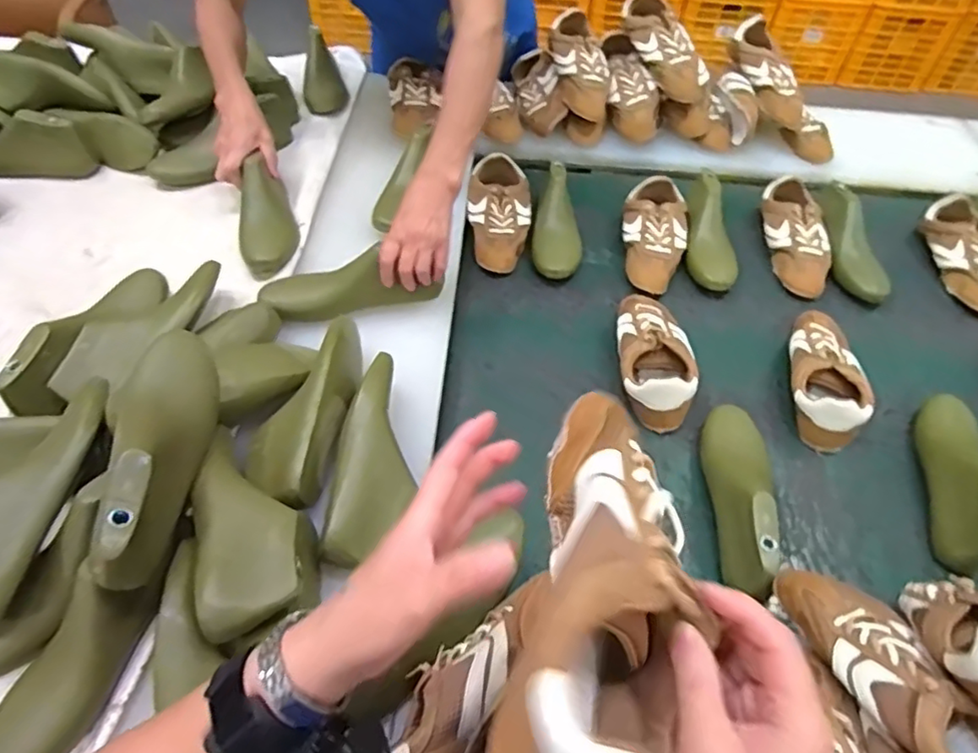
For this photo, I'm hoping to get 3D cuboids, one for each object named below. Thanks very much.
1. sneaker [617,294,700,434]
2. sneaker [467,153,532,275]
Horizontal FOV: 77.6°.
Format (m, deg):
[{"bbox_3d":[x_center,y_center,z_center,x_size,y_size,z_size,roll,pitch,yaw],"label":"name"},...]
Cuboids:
[{"bbox_3d":[0.232,-0.037,0.844,0.104,0.060,0.226,5,53,3],"label":"sneaker"},{"bbox_3d":[0.017,-0.276,1.011,0.103,0.061,0.224,3,53,1],"label":"sneaker"}]

